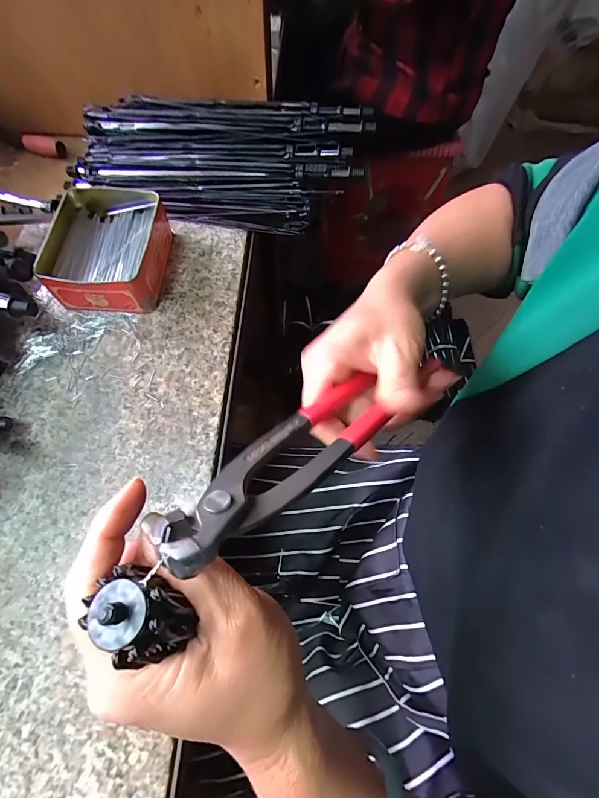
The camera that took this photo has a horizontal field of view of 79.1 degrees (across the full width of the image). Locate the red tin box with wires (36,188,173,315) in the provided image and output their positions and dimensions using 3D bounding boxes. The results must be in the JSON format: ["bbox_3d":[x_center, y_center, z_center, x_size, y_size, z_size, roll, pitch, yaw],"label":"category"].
[{"bbox_3d":[-0.192,-0.152,0.369,0.107,0.050,0.133,4,66,0],"label":"red tin box with wires"}]

